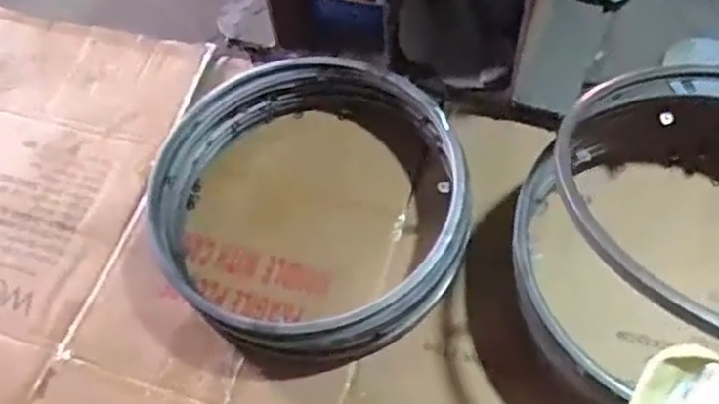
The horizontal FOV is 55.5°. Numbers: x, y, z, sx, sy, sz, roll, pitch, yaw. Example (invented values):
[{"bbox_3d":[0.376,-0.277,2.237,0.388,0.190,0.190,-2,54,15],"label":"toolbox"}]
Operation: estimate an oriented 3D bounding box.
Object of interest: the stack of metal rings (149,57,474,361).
[{"bbox_3d":[-0.062,-0.002,0.885,0.392,0.102,0.416,-25,61,-10],"label":"stack of metal rings"}]

